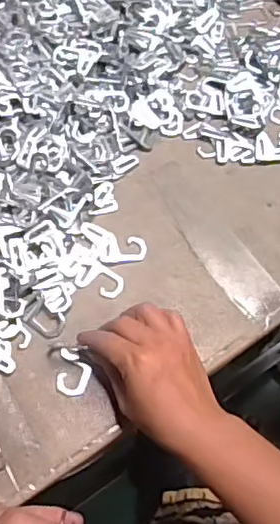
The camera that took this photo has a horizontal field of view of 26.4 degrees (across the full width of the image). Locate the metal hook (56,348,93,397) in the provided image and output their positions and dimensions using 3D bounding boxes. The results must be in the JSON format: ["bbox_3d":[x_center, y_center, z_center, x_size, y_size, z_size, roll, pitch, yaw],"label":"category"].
[{"bbox_3d":[-0.055,0.093,0.501,0.028,0.005,0.039,10,64,1],"label":"metal hook"}]

